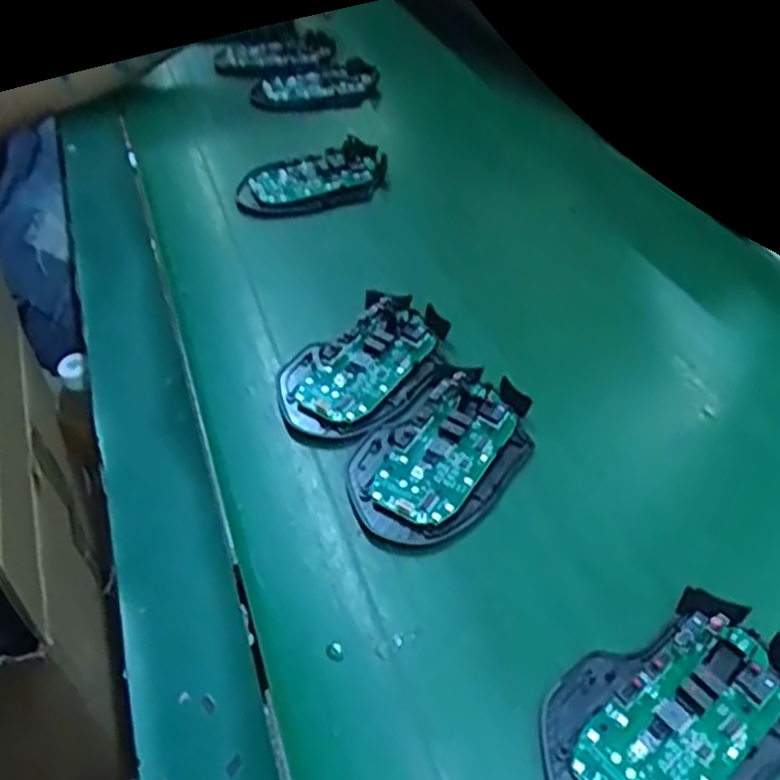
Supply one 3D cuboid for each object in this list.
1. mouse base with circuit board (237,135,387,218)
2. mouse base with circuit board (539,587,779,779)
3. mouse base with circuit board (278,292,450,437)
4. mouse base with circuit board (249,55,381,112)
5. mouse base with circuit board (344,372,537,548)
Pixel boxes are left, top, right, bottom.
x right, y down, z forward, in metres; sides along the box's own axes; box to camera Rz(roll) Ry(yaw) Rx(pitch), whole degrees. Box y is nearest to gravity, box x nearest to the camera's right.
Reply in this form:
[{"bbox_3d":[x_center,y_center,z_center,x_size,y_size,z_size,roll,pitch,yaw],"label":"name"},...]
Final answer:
[{"bbox_3d":[-0.054,-0.152,0.576,0.112,0.025,0.059,-22,48,-22],"label":"mouse base with circuit board"},{"bbox_3d":[0.110,0.128,0.302,0.113,0.016,0.073,-26,48,-26],"label":"mouse base with circuit board"},{"bbox_3d":[-0.012,-0.015,0.439,0.070,0.019,0.108,34,52,31],"label":"mouse base with circuit board"},{"bbox_3d":[-0.063,-0.262,0.682,0.112,0.027,0.047,-14,45,-14],"label":"mouse base with circuit board"},{"bbox_3d":[0.028,0.029,0.396,0.070,0.014,0.109,32,50,30],"label":"mouse base with circuit board"}]

